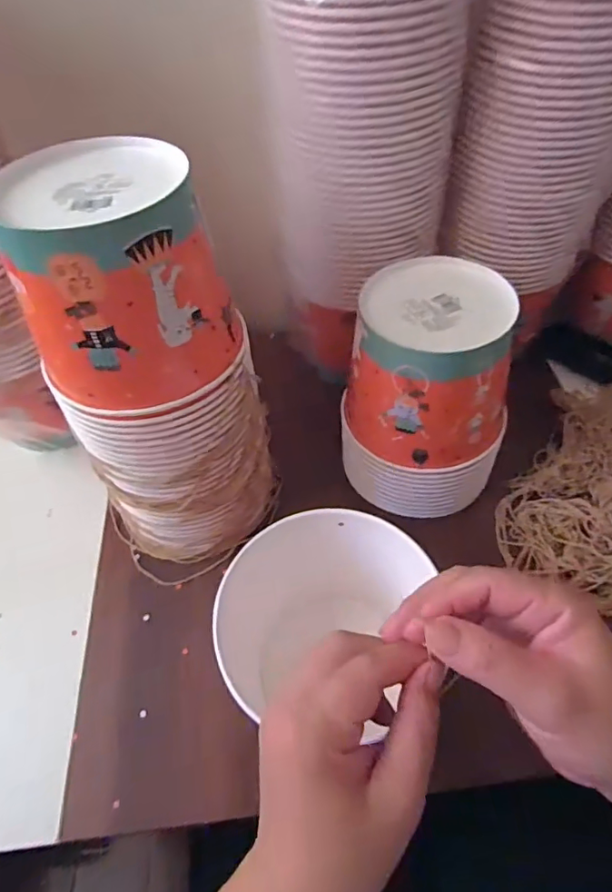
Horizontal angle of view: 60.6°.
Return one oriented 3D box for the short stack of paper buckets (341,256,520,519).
[{"bbox_3d":[0.116,-0.042,0.503,0.148,0.204,0.138,18,58,17],"label":"short stack of paper buckets"}]

